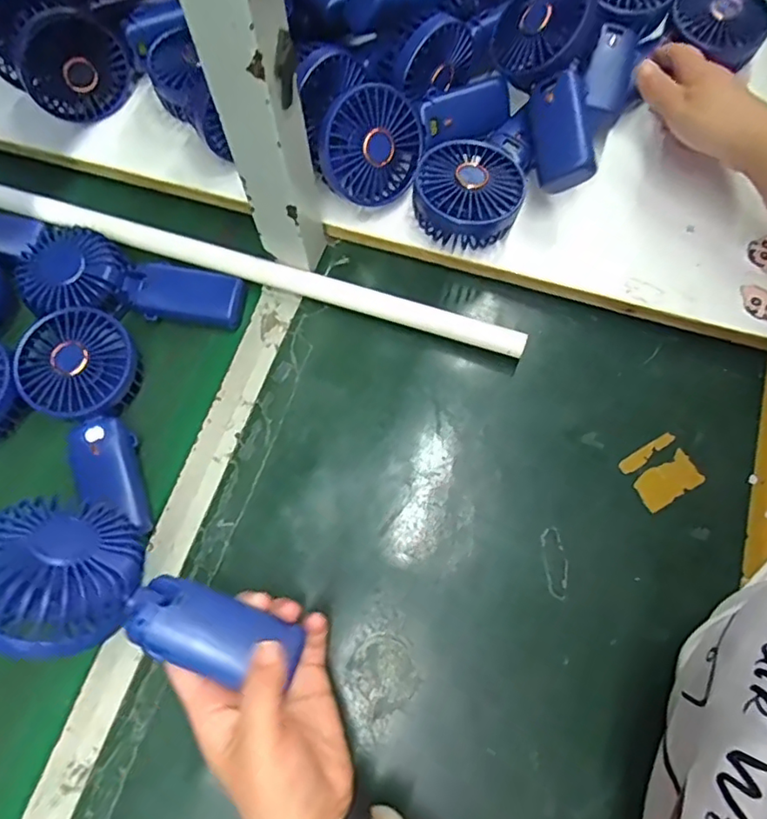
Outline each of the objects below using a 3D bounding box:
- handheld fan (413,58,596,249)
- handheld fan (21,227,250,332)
[{"bbox_3d":[0.102,-0.197,0.473,0.159,0.065,0.091,-36,73,-10],"label":"handheld fan"},{"bbox_3d":[-0.209,-0.112,0.491,0.177,0.030,0.076,3,70,0],"label":"handheld fan"}]

